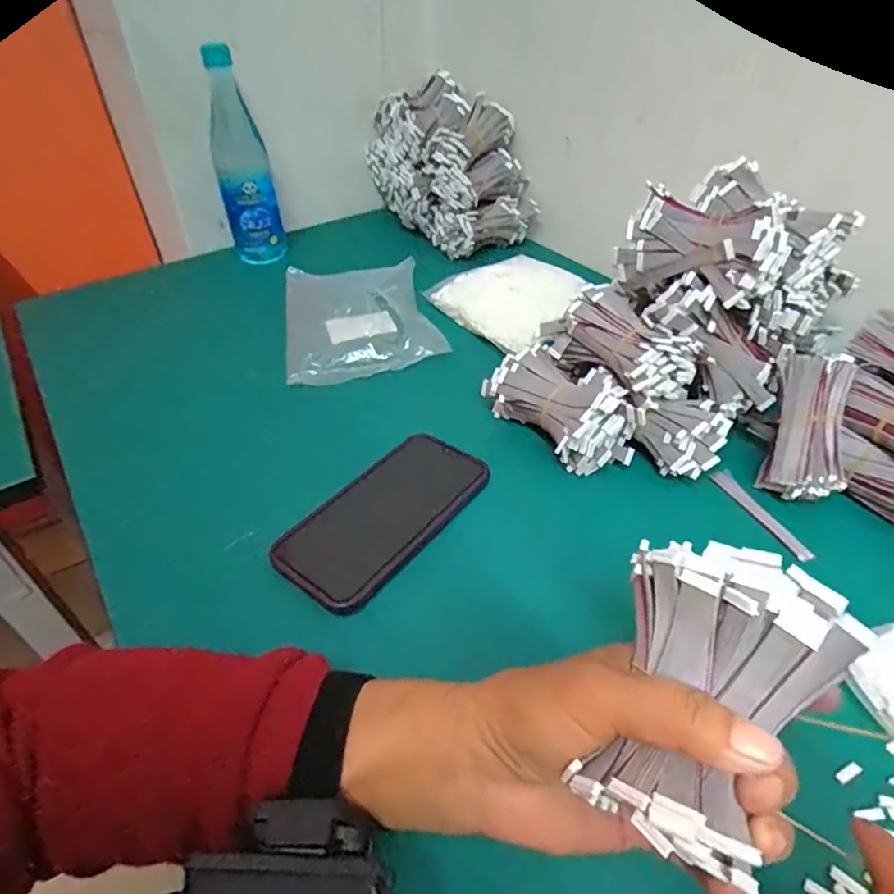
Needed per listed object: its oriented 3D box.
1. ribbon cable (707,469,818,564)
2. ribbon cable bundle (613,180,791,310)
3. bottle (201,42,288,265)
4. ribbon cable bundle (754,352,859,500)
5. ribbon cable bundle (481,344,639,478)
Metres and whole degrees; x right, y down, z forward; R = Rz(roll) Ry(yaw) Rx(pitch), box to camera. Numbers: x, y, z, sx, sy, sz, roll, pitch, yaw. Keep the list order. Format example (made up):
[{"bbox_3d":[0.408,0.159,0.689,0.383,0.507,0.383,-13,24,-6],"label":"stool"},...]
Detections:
[{"bbox_3d":[0.225,0.048,0.412,0.015,0.007,0.085,-18,45,-18],"label":"ribbon cable"},{"bbox_3d":[0.177,-0.138,0.408,0.102,0.058,0.044,32,52,31],"label":"ribbon cable bundle"},{"bbox_3d":[-0.238,-0.321,0.678,0.064,0.225,0.075,-15,44,-15],"label":"bottle"},{"bbox_3d":[0.256,-0.014,0.408,0.042,0.099,0.035,12,3,14],"label":"ribbon cable bundle"},{"bbox_3d":[0.088,-0.032,0.452,0.067,0.062,0.115,-21,46,-21],"label":"ribbon cable bundle"}]

